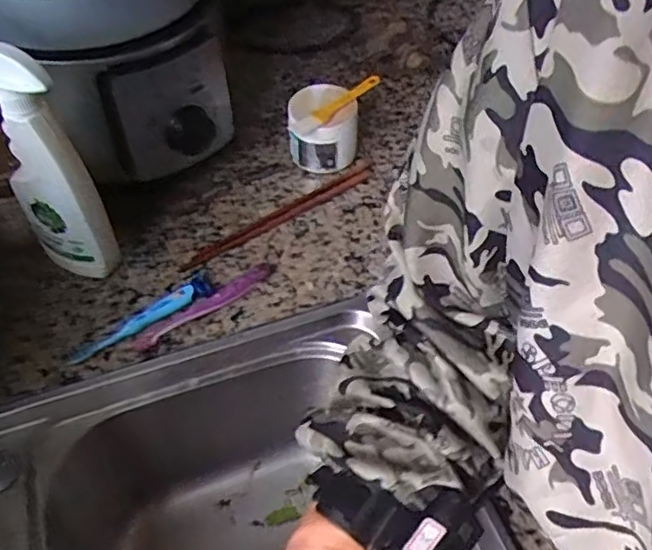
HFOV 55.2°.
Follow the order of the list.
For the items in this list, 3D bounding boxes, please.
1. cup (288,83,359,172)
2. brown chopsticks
[{"bbox_3d":[-0.004,-0.169,0.733,0.077,0.077,0.077,0,51,0],"label":"cup"},{"bbox_3d":[-0.046,-0.070,0.698,0.253,0.005,0.024,-31,57,-23],"label":"brown chopsticks"}]

